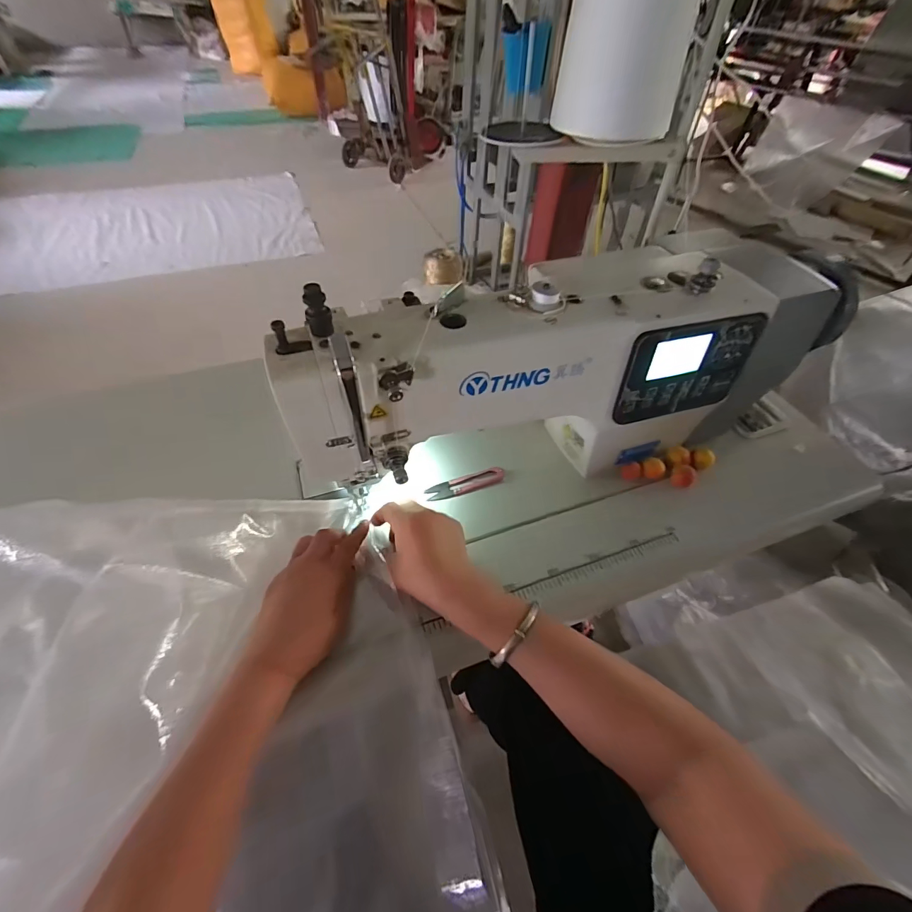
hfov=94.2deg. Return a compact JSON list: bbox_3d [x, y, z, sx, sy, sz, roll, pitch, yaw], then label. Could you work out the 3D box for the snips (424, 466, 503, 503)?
[{"bbox_3d":[0.011,0.033,0.526,0.098,0.015,0.026,-14,53,-14],"label":"snips"}]

